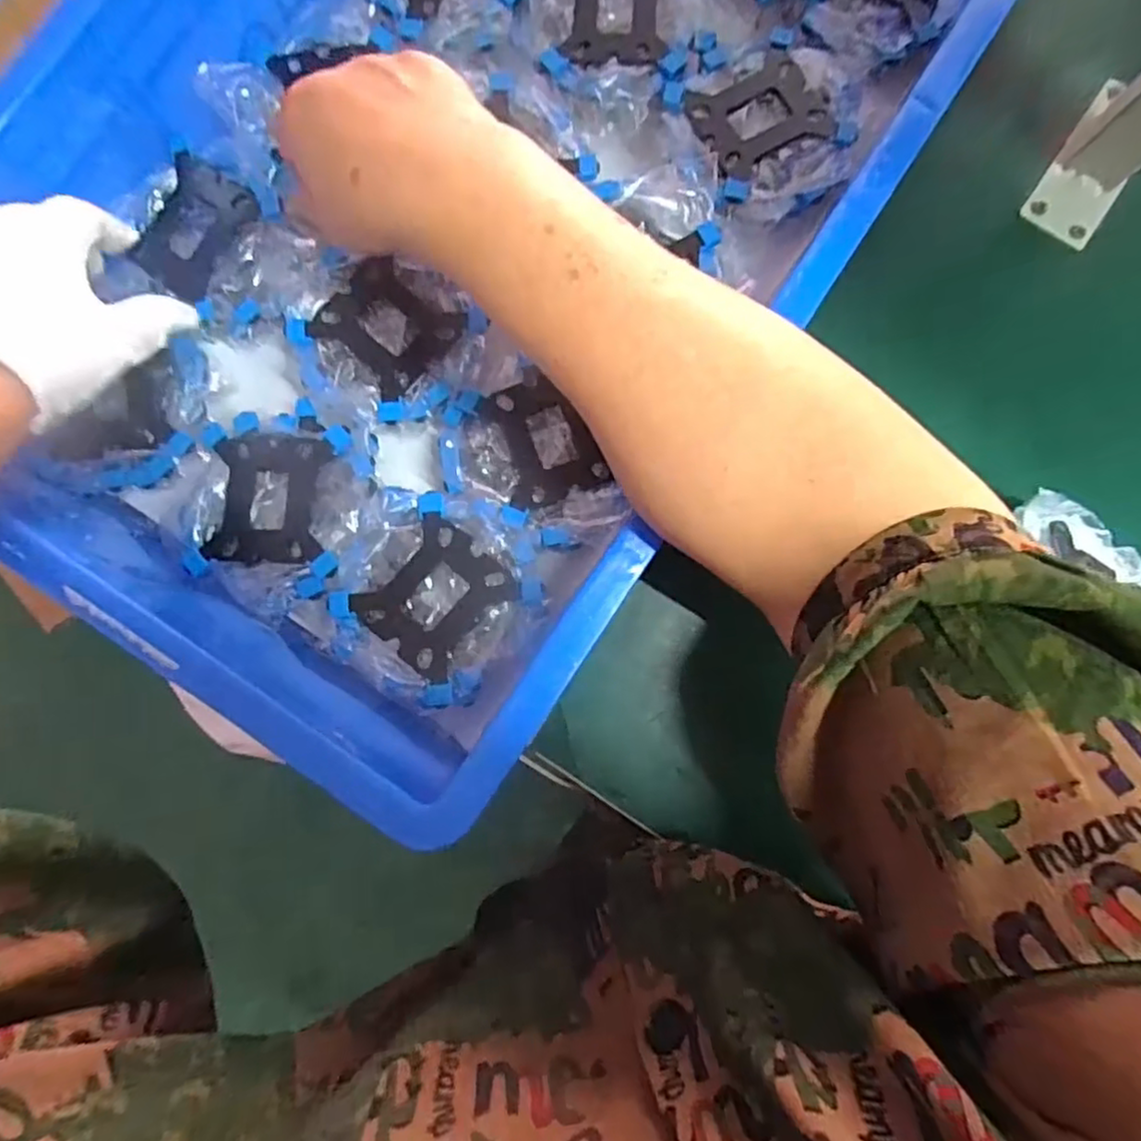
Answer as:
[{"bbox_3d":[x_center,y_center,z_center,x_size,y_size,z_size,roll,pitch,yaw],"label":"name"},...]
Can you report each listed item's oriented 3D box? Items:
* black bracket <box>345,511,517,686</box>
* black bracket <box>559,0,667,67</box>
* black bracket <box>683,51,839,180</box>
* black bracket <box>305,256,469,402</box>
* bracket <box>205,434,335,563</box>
[{"bbox_3d":[-0.074,0.014,0.366,0.065,0.005,0.073,40,89,3],"label":"black bracket"},{"bbox_3d":[0.028,-0.345,0.408,0.063,0.004,0.071,4,87,2],"label":"black bracket"},{"bbox_3d":[0.115,-0.273,0.397,0.076,0.006,0.062,-26,87,0],"label":"black bracket"},{"bbox_3d":[-0.108,-0.143,0.389,0.071,0.005,0.064,42,89,3],"label":"black bracket"},{"bbox_3d":[-0.170,-0.041,0.377,0.064,0.006,0.073,1,82,7],"label":"bracket"}]

